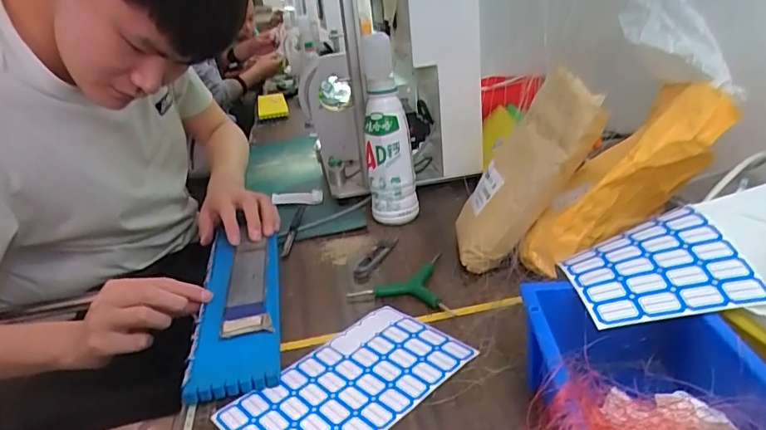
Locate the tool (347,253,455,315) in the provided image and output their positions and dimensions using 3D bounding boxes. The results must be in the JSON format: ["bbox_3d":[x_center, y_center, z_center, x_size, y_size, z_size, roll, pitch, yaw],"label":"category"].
[{"bbox_3d":[0.017,0.076,0.571,0.106,0.016,0.106,-6,23,0],"label":"tool"}]

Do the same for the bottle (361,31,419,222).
[{"bbox_3d":[0.007,-0.105,0.719,0.066,0.236,0.058,-5,23,4],"label":"bottle"}]

